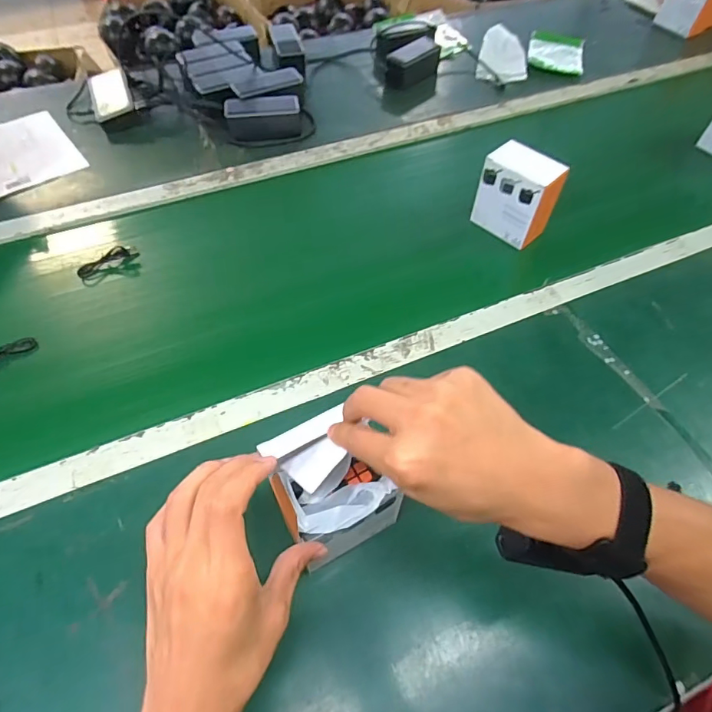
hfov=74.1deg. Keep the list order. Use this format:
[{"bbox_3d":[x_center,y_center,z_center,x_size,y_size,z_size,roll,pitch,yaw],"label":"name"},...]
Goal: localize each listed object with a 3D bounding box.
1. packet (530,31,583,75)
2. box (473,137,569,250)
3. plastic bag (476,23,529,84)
[{"bbox_3d":[0.475,-0.716,1.114,0.123,0.028,0.225,12,56,6],"label":"packet"},{"bbox_3d":[0.248,-0.246,0.716,0.112,0.115,0.065,40,63,22],"label":"box"},{"bbox_3d":[0.336,-0.696,1.088,0.099,0.030,0.246,7,55,3],"label":"plastic bag"}]

